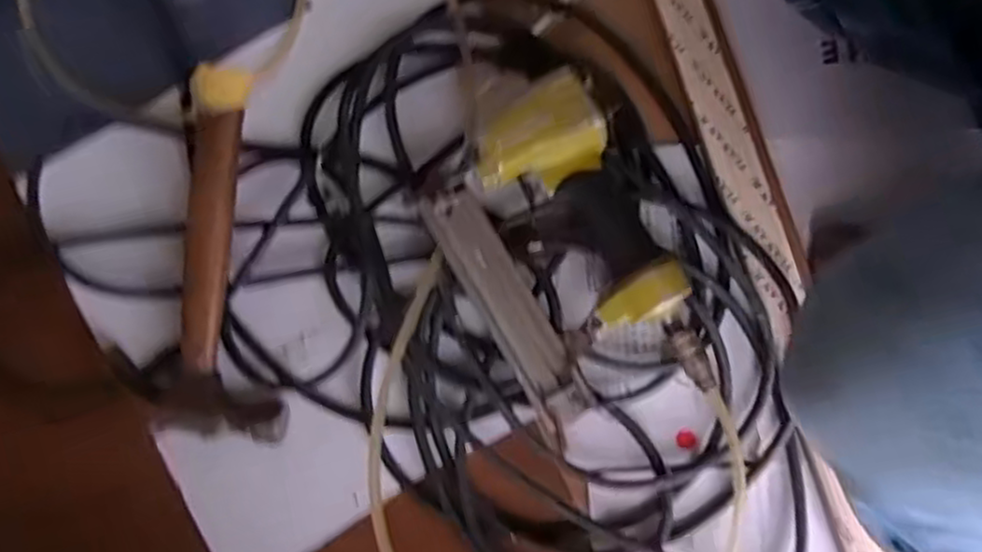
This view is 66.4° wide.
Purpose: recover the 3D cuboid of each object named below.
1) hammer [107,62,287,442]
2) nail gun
[{"bbox_3d":[-0.225,-0.017,0.599,0.144,0.052,0.290,3,92,1],"label":"hammer"},{"bbox_3d":[0.051,-0.013,0.578,0.154,0.073,0.242,-24,80,-3],"label":"nail gun"}]

